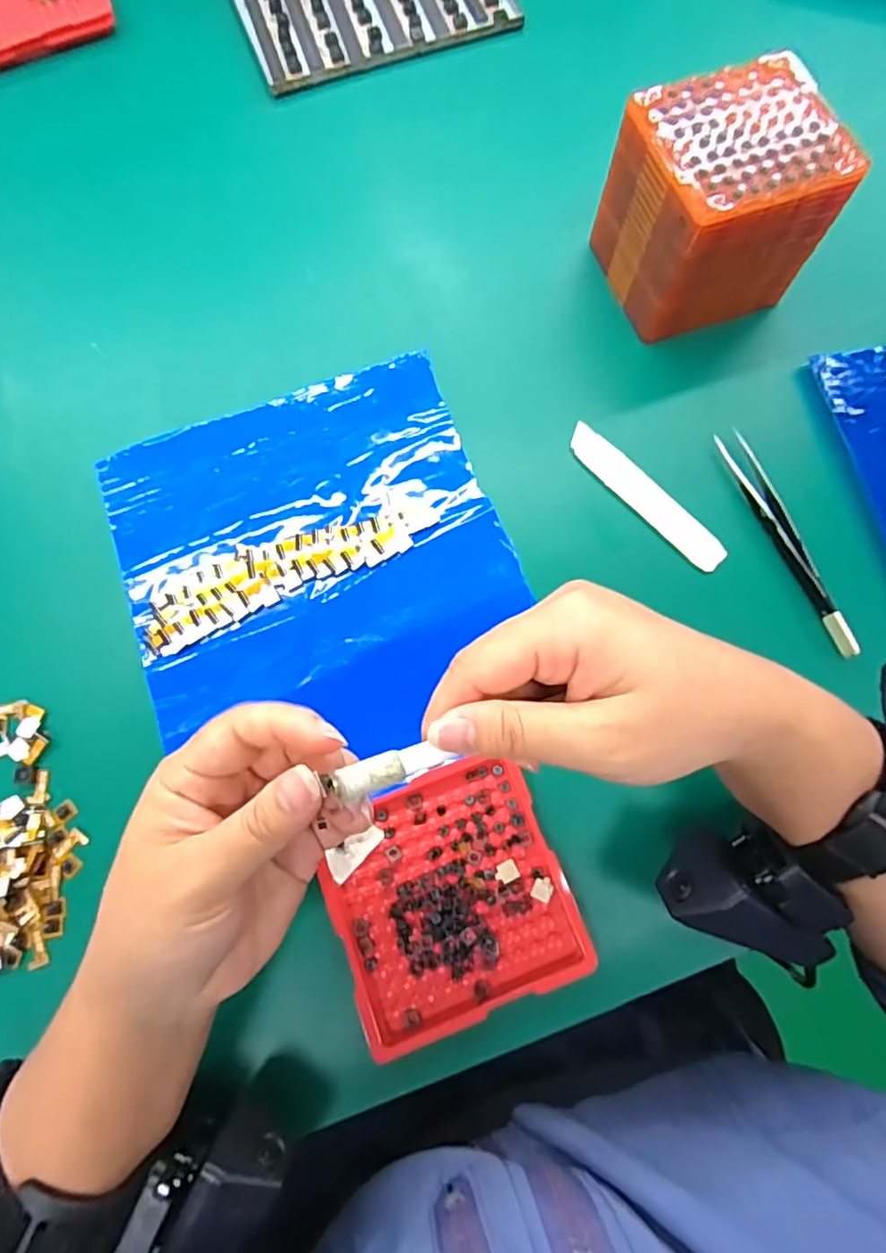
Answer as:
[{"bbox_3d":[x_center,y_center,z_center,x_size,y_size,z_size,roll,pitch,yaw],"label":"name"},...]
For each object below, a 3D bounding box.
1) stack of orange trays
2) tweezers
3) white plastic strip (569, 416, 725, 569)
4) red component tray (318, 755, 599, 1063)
[{"bbox_3d":[0.144,-0.222,0.321,0.094,0.079,0.086,-20,75,-3],"label":"stack of orange trays"},{"bbox_3d":[0.174,-0.045,0.306,0.014,0.012,0.128,-19,75,-3],"label":"tweezers"},{"bbox_3d":[0.106,-0.069,0.318,0.018,0.004,0.102,-42,78,-9],"label":"white plastic strip"},{"bbox_3d":[0.003,0.118,0.267,0.098,0.013,0.100,-21,75,-3],"label":"red component tray"}]

